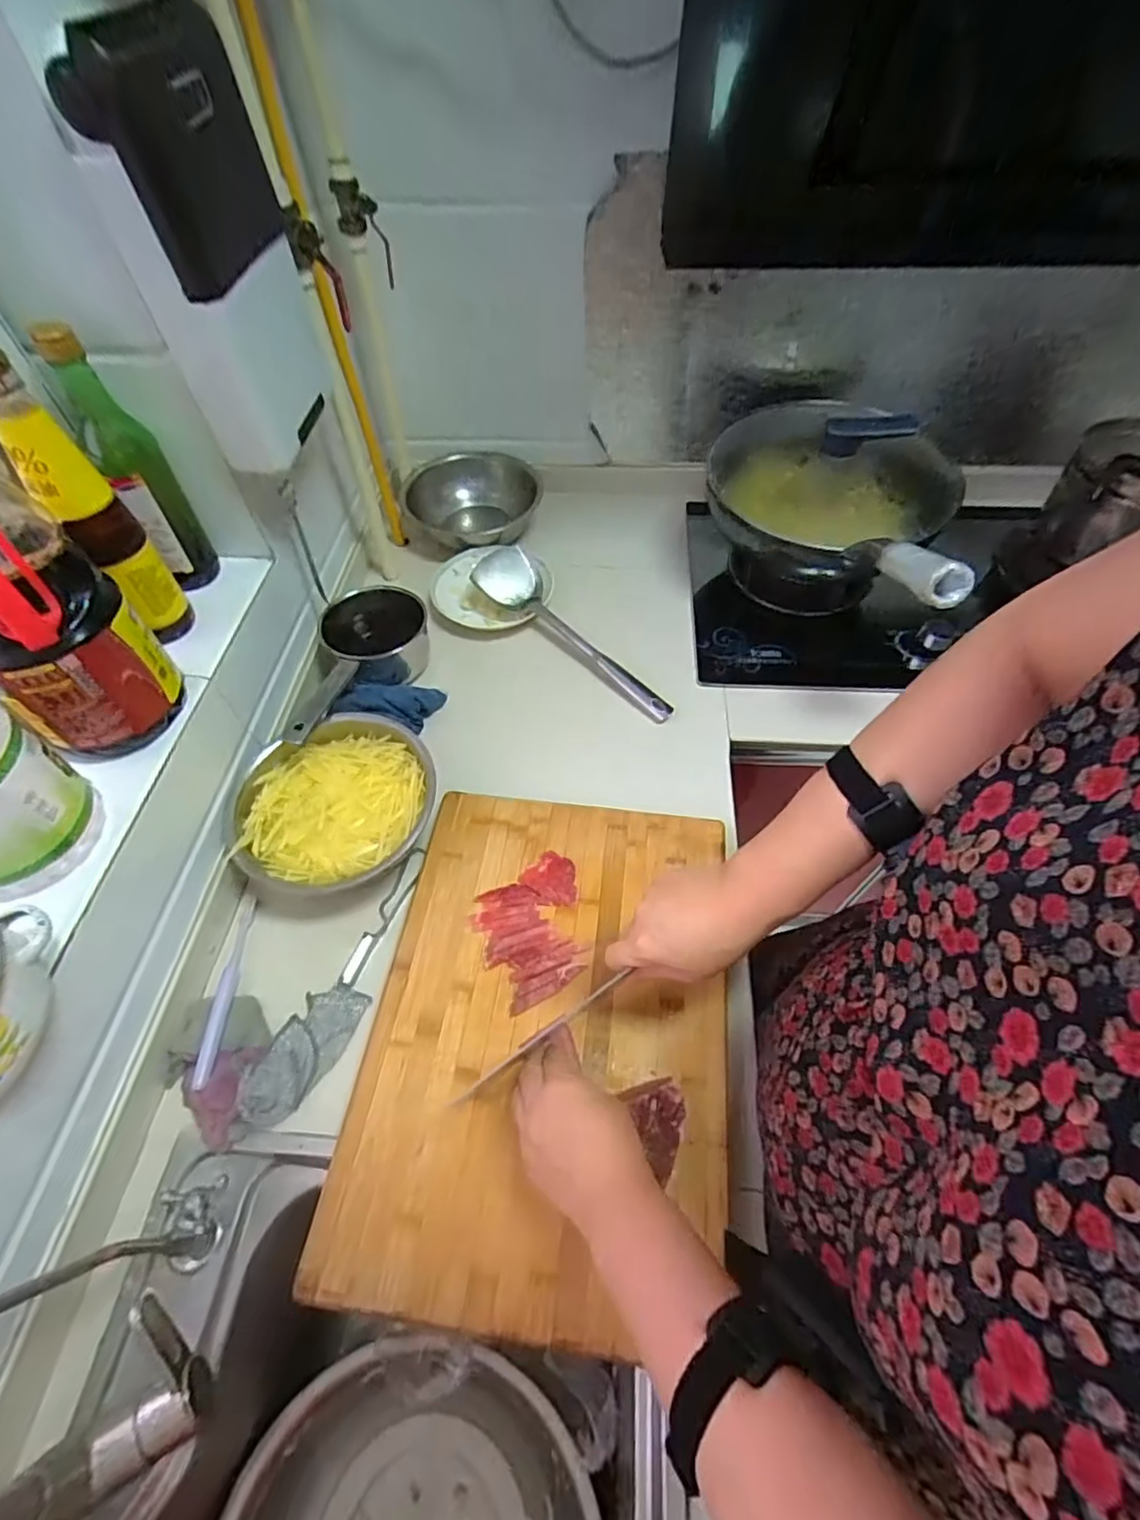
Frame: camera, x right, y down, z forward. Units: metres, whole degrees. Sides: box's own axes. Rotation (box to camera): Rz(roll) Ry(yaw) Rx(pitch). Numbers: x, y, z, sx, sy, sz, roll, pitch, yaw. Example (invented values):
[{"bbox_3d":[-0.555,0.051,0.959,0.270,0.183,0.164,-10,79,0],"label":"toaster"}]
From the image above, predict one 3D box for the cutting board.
[{"bbox_3d":[-0.020,0.232,0.565,0.317,0.023,0.443,5,56,5],"label":"cutting board"}]

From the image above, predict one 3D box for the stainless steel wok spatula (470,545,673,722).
[{"bbox_3d":[-0.006,-0.174,0.867,0.093,0.059,0.382,-32,61,-19],"label":"stainless steel wok spatula"}]

